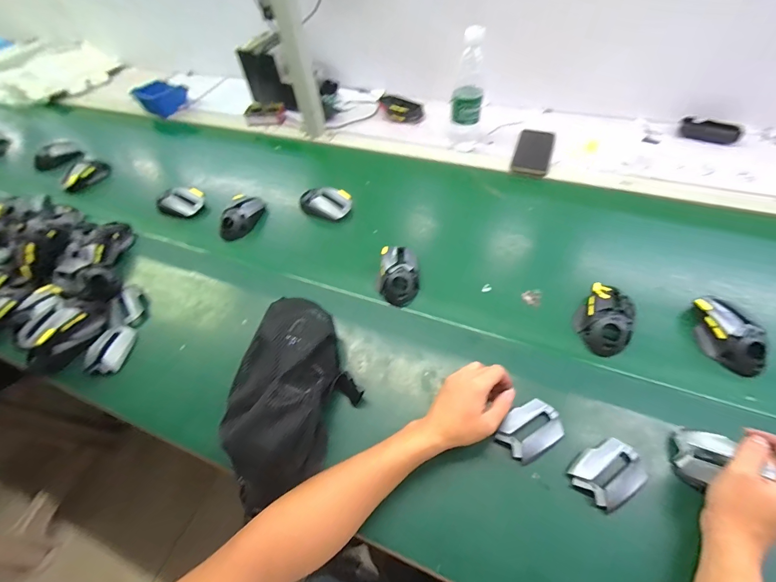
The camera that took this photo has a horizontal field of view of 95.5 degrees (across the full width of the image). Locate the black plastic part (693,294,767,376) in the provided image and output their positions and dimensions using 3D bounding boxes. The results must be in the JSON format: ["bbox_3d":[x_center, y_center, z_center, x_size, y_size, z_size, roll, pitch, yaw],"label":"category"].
[{"bbox_3d":[0.471,0.057,0.487,0.065,0.038,0.111,6,54,10],"label":"black plastic part"}]

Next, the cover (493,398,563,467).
[{"bbox_3d":[0.179,0.176,0.444,0.081,0.019,0.055,-26,55,-14],"label":"cover"}]

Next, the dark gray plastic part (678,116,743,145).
[{"bbox_3d":[0.696,-0.345,0.762,0.107,0.026,0.055,17,56,17],"label":"dark gray plastic part"}]

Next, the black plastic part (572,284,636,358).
[{"bbox_3d":[0.321,0.040,0.521,0.077,0.036,0.105,24,59,22],"label":"black plastic part"}]

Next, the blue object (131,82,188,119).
[{"bbox_3d":[-0.644,-0.554,1.024,0.142,0.096,0.068,-34,57,-19],"label":"blue object"}]

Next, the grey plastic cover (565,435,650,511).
[{"bbox_3d":[0.258,0.211,0.410,0.079,0.020,0.057,-27,55,-15],"label":"grey plastic cover"}]

